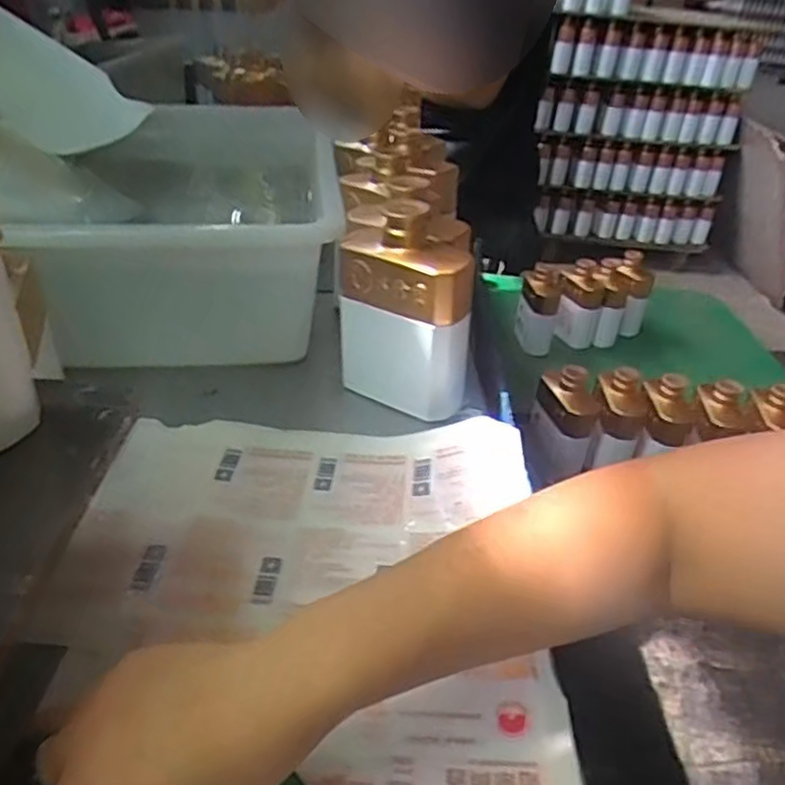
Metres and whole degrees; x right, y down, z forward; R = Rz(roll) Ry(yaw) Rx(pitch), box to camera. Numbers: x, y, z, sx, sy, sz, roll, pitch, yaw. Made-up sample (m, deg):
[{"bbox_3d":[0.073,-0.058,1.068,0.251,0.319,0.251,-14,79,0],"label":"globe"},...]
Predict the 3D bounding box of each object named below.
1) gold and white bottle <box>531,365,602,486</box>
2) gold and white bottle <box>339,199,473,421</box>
[{"bbox_3d":[0.254,0.048,1.015,0.087,0.184,0.087,12,33,9],"label":"gold and white bottle"},{"bbox_3d":[0.012,-0.066,0.560,0.108,0.163,0.054,22,38,27],"label":"gold and white bottle"}]

